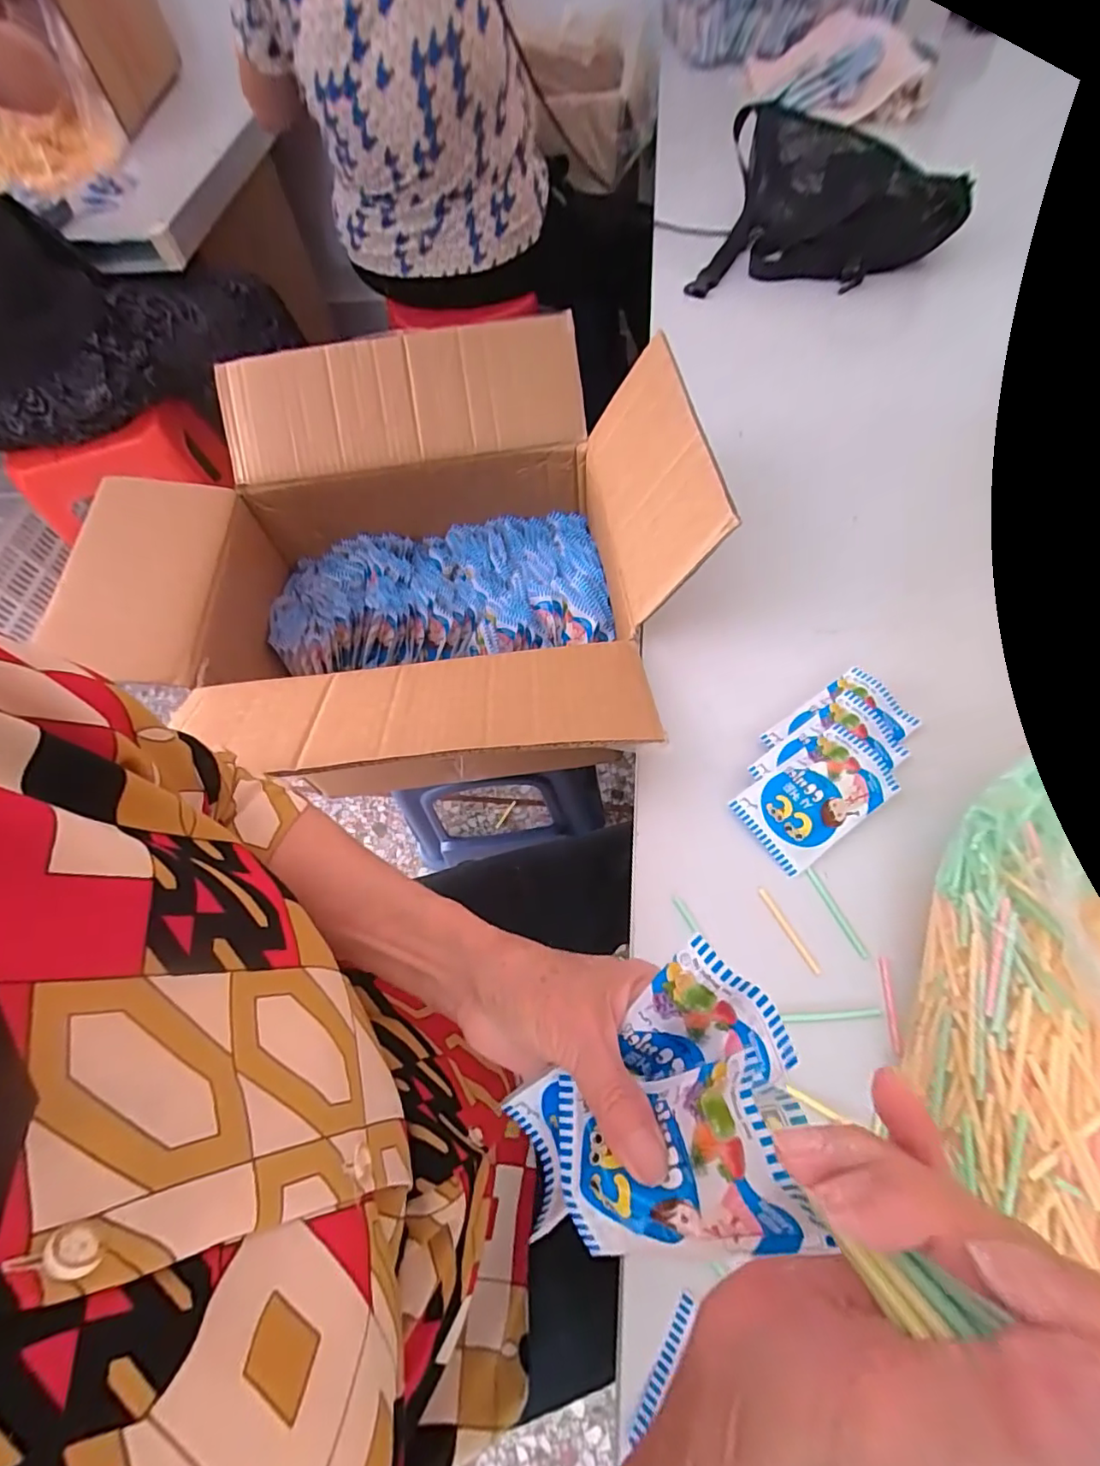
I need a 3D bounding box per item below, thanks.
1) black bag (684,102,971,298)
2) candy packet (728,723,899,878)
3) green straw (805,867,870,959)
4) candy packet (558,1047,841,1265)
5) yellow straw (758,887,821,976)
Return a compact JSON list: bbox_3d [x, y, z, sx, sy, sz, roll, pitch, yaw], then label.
[{"bbox_3d":[0.345,-0.642,0.676,0.284,0.095,0.246,17,67,11],"label":"black bag"},{"bbox_3d":[0.191,0.046,0.396,0.099,0.019,0.062,-32,67,-12],"label":"candy packet"},{"bbox_3d":[0.192,0.120,0.371,0.006,0.004,0.062,-22,65,-7],"label":"green straw"},{"bbox_3d":[0.043,0.155,0.200,0.095,0.019,0.056,-34,57,35],"label":"candy packet"},{"bbox_3d":[0.159,0.130,0.366,0.006,0.004,0.059,-26,66,-9],"label":"yellow straw"}]

